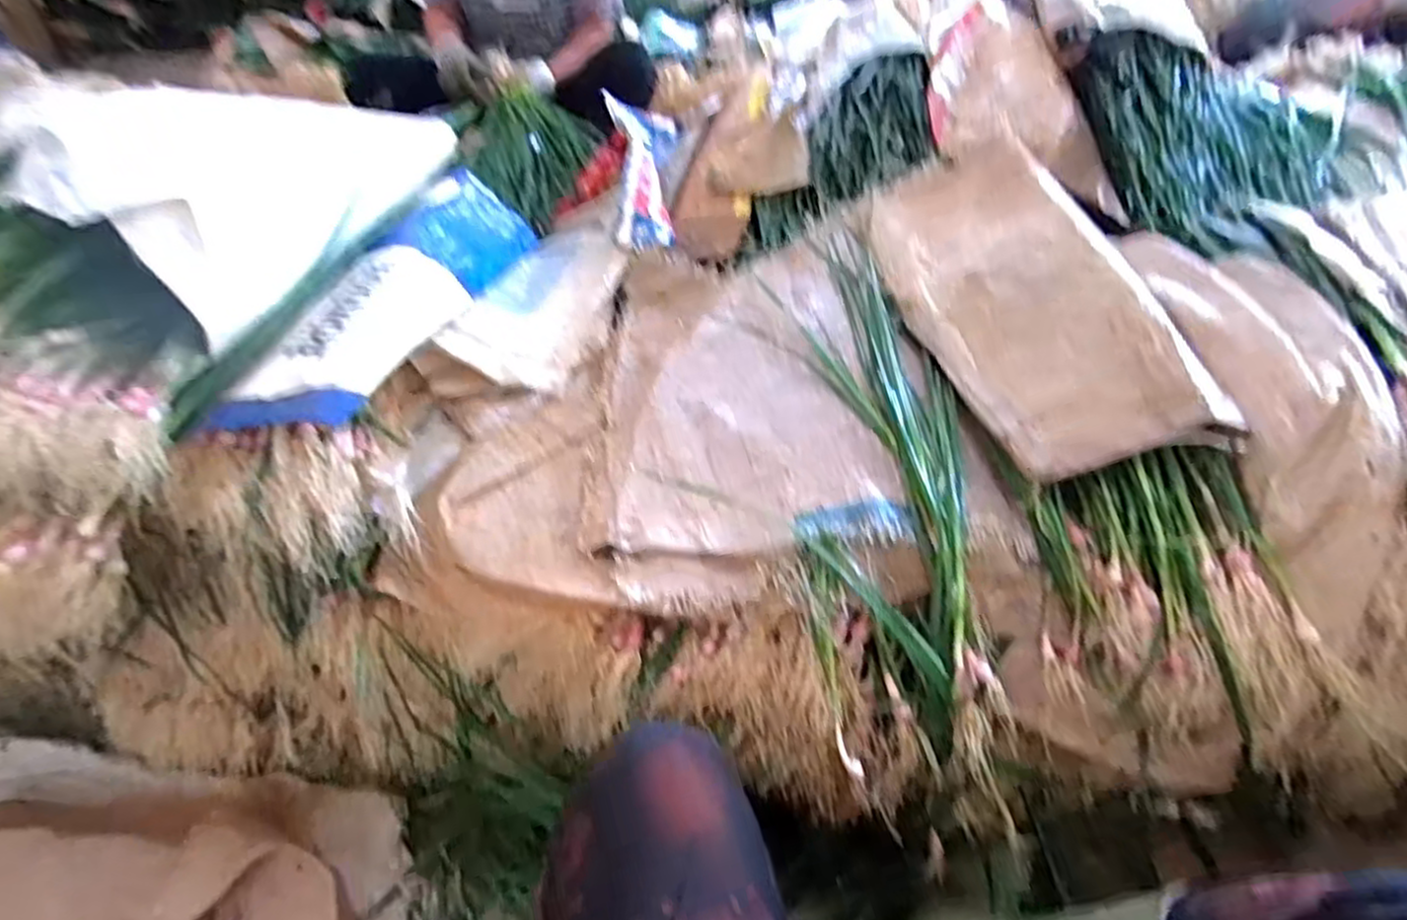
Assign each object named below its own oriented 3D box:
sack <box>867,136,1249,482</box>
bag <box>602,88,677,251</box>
[{"bbox_3d":[0.307,-0.183,0.749,0.203,0.054,0.488,-22,51,15],"label":"sack"},{"bbox_3d":[-0.087,-0.469,1.160,0.116,0.063,0.565,-6,43,-4],"label":"bag"}]

